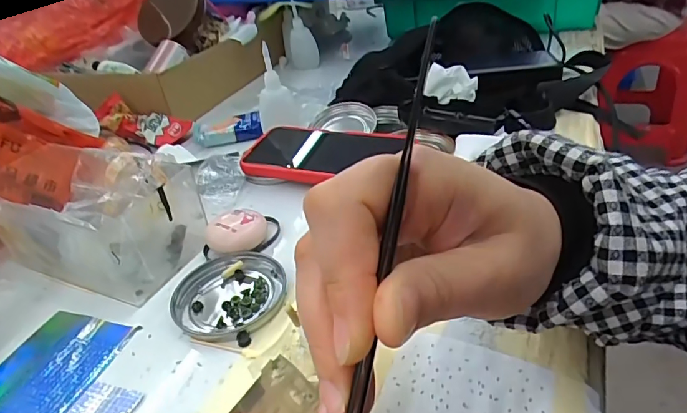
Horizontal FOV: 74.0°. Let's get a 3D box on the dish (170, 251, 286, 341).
[{"bbox_3d":[-0.084,0.063,0.325,0.077,0.009,0.077,-5,35,3],"label":"dish"}]

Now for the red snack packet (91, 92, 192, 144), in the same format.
[{"bbox_3d":[-0.258,-0.107,0.569,0.122,0.028,0.043,17,38,5],"label":"red snack packet"}]

